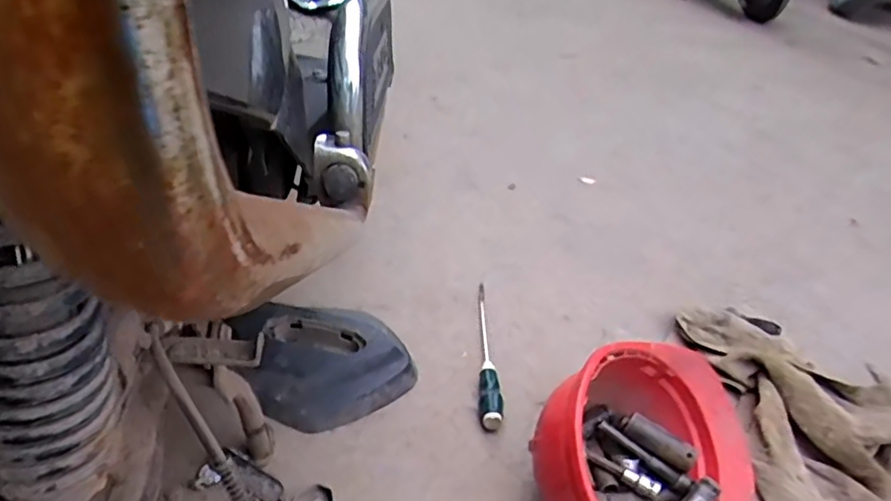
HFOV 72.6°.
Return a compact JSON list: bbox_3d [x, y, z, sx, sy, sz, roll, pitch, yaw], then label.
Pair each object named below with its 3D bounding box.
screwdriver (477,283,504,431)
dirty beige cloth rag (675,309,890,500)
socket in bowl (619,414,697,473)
[{"bbox_3d":[0.063,0.136,0.875,0.029,0.029,0.282,6,35,-2],"label":"screwdriver"},{"bbox_3d":[0.533,0.223,0.829,0.310,0.057,0.393,4,35,-4],"label":"dirty beige cloth rag"},{"bbox_3d":[0.240,0.211,0.684,0.086,0.027,0.025,32,43,27],"label":"socket in bowl"}]

